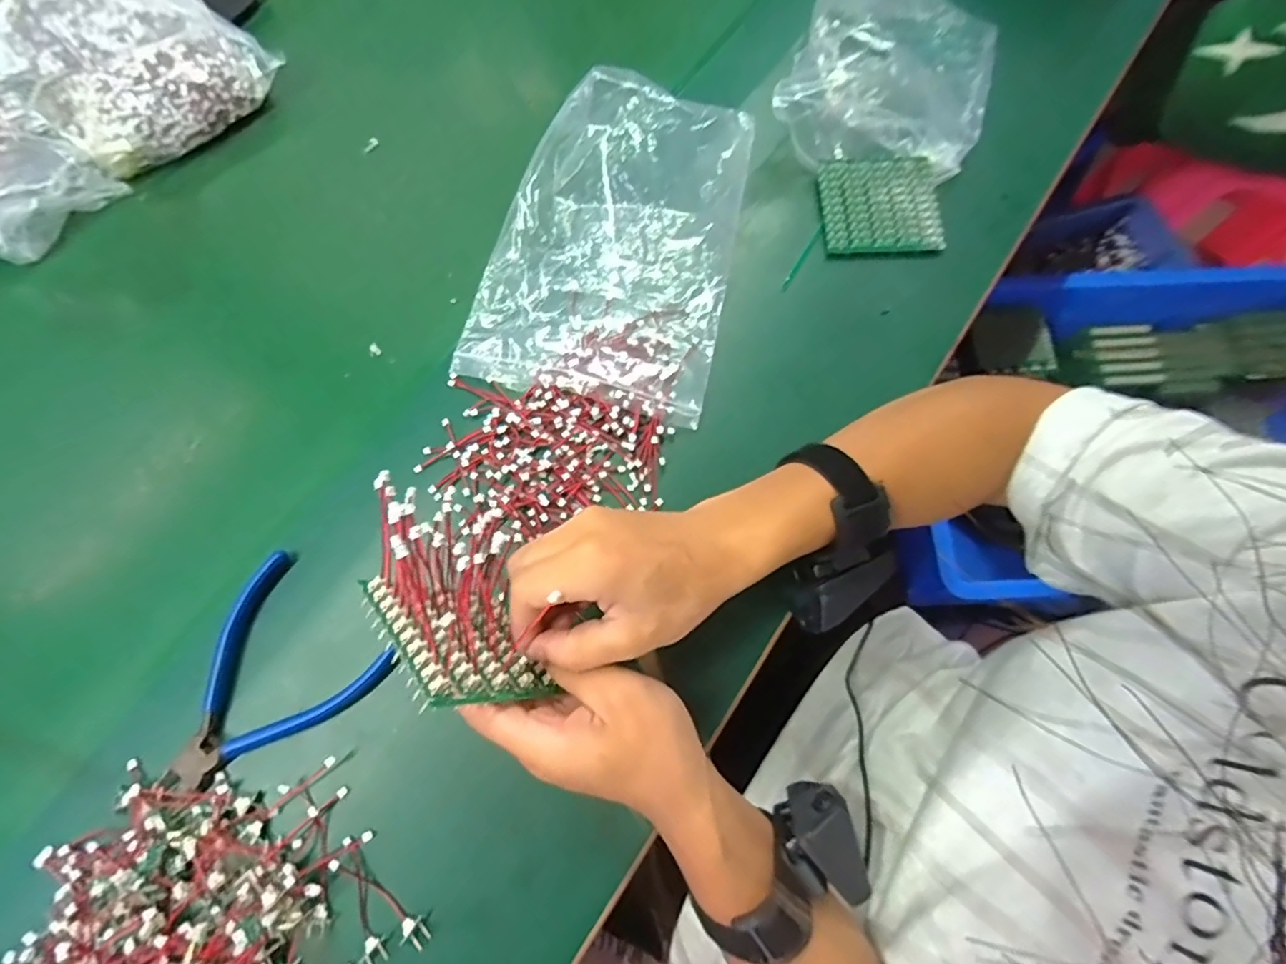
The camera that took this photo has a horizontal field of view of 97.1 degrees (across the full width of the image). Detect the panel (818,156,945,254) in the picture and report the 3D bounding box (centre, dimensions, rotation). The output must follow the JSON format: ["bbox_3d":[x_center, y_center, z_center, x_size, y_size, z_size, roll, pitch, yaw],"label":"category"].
[{"bbox_3d":[0.180,-0.213,0.433,0.085,0.007,0.080,-1,78,3],"label":"panel"}]

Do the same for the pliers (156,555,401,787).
[{"bbox_3d":[-0.228,0.122,0.333,0.095,0.019,0.128,36,77,11],"label":"pliers"}]

